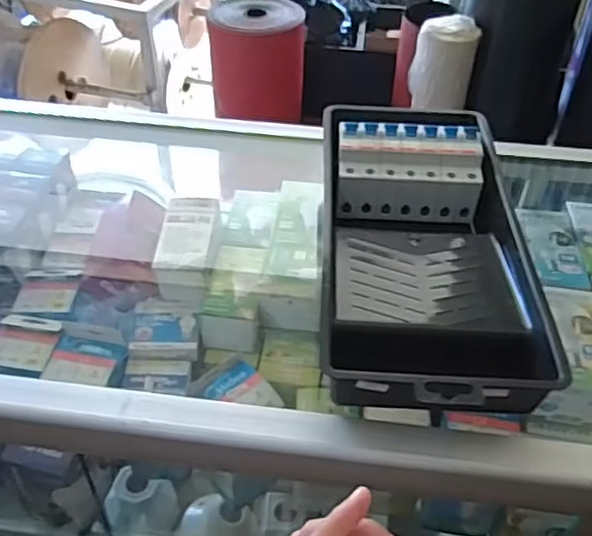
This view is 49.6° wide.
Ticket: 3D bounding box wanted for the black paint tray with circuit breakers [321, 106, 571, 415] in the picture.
[{"bbox_3d":[0.097,-0.023,0.509,0.147,0.067,0.342,3,43,1],"label":"black paint tray with circuit breakers"}]

